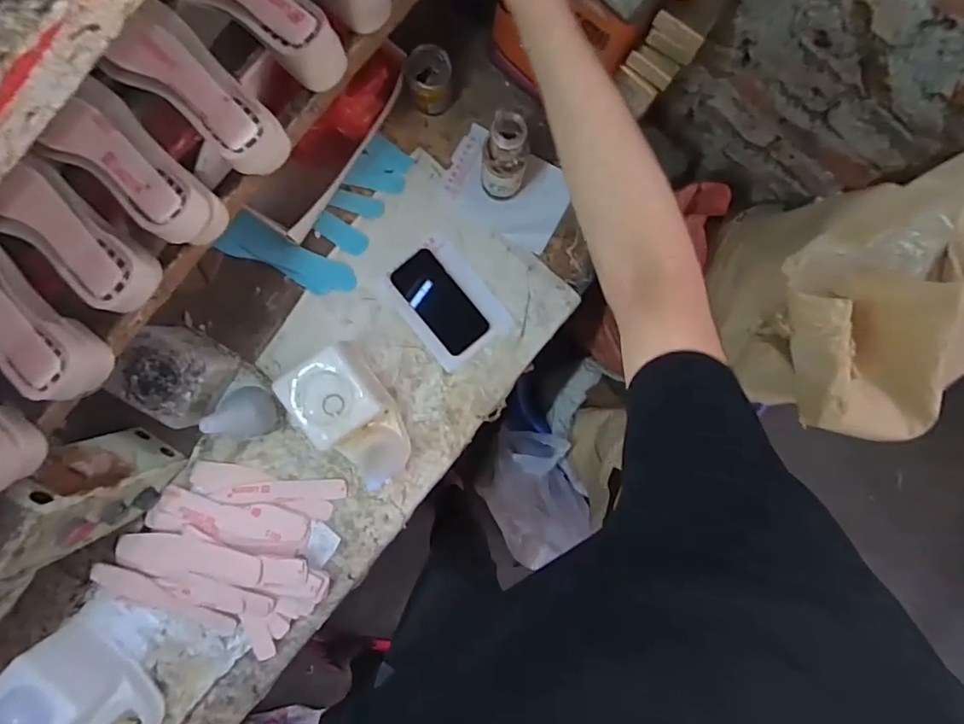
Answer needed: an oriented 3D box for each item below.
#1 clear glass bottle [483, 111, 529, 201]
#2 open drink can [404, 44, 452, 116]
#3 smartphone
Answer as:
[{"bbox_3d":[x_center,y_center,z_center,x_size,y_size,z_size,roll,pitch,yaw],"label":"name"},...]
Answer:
[{"bbox_3d":[0.031,-0.270,0.710,0.064,0.189,0.053,20,92,-5],"label":"clear glass bottle"},{"bbox_3d":[-0.076,-0.399,0.752,0.062,0.087,0.064,0,94,-4],"label":"open drink can"},{"bbox_3d":[-0.064,-0.091,0.799,0.075,0.016,0.158,-39,96,-1],"label":"smartphone"}]

